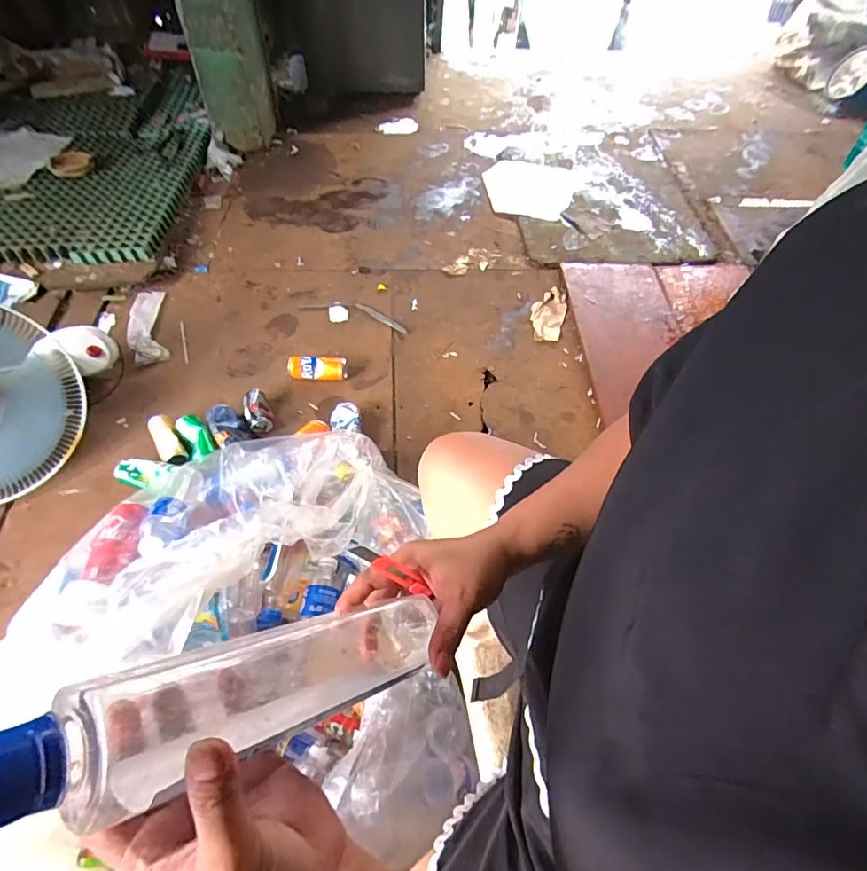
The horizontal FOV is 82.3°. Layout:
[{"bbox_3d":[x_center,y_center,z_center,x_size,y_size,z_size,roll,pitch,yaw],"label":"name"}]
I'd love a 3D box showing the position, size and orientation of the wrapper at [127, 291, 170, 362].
[{"bbox_3d":[-0.801,-0.314,1.382,0.095,0.029,0.287,-14,58,-14],"label":"wrapper"}]

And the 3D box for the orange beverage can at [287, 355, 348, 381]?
[{"bbox_3d":[-0.307,-0.179,1.309,0.155,0.052,0.051,-2,56,-6],"label":"orange beverage can"}]

